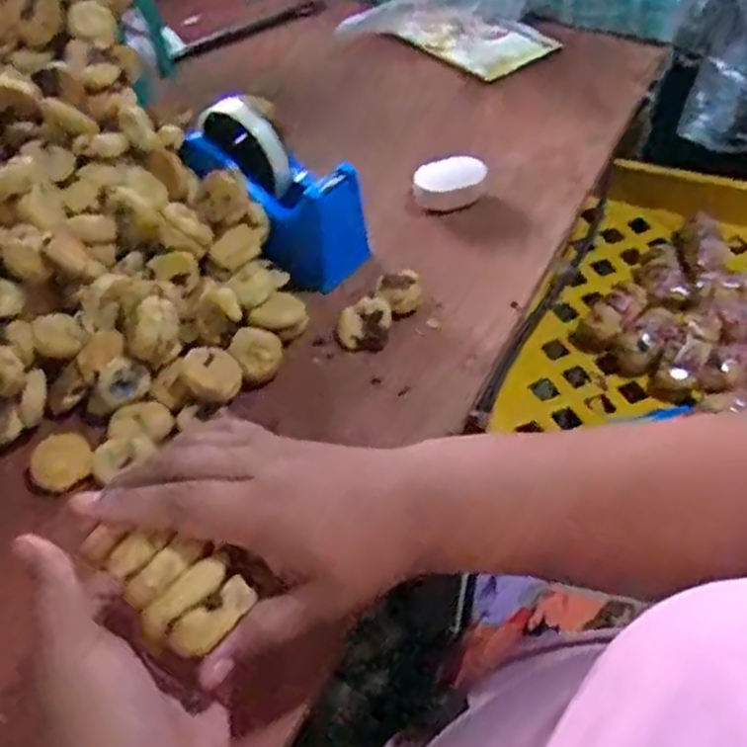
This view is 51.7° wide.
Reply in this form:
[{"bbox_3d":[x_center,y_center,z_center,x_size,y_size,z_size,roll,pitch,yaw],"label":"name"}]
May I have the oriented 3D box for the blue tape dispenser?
[{"bbox_3d":[-0.071,-0.141,0.584,0.163,0.076,0.060,45,60,1],"label":"blue tape dispenser"}]

